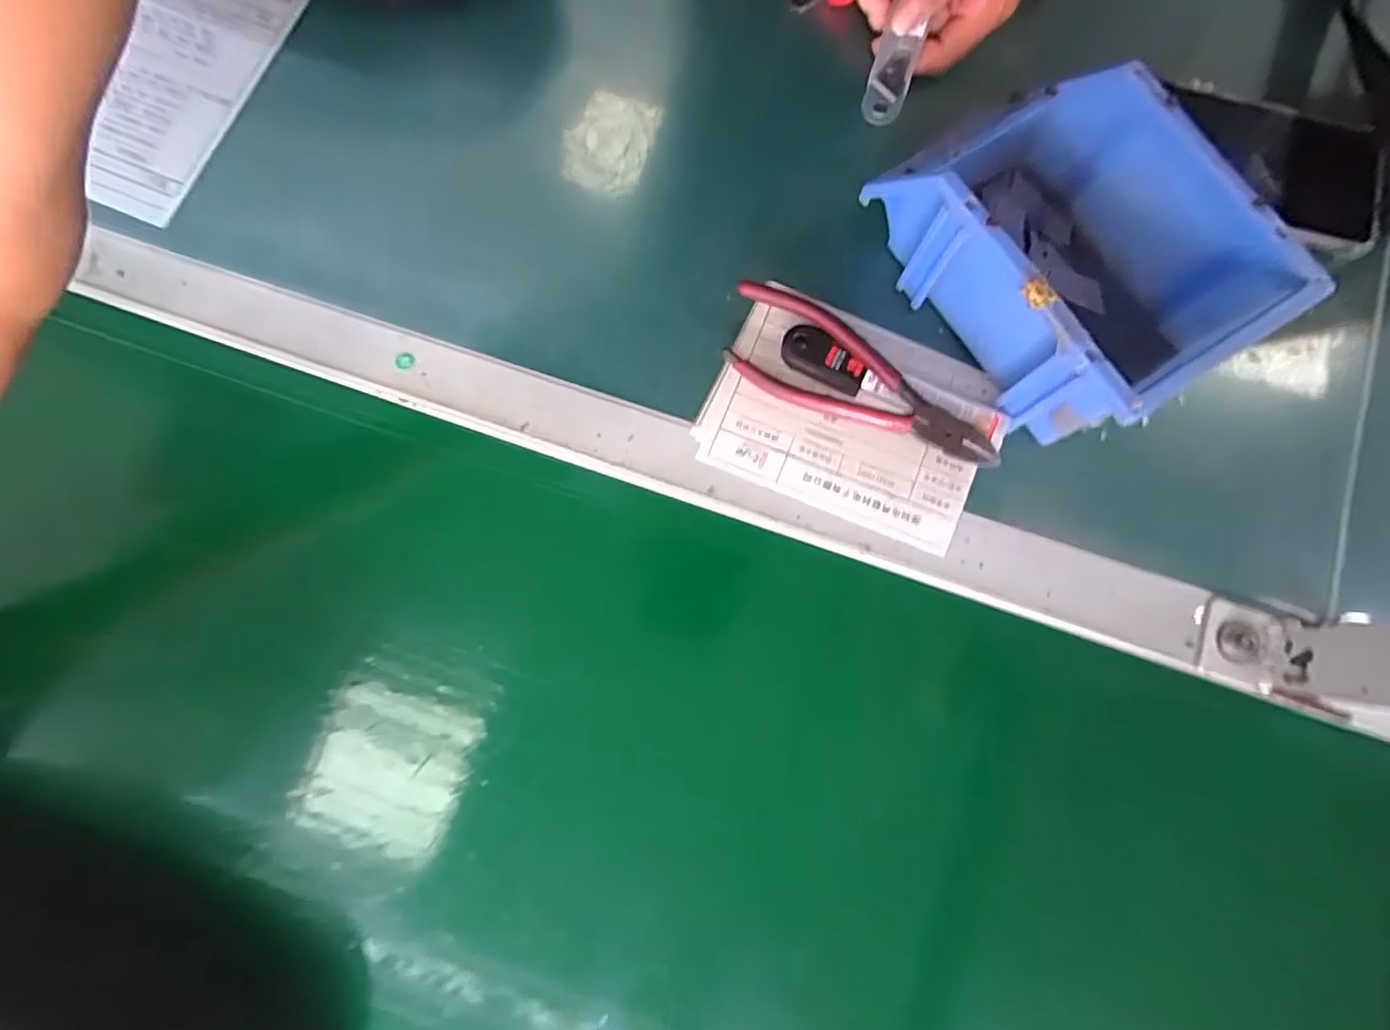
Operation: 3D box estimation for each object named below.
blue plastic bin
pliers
[{"bbox_3d":[0.188,-0.137,0.314,0.122,0.081,0.175,-31,82,-5],"label":"blue plastic bin"},{"bbox_3d":[0.085,-0.070,0.329,0.157,0.024,0.048,33,82,5],"label":"pliers"}]

